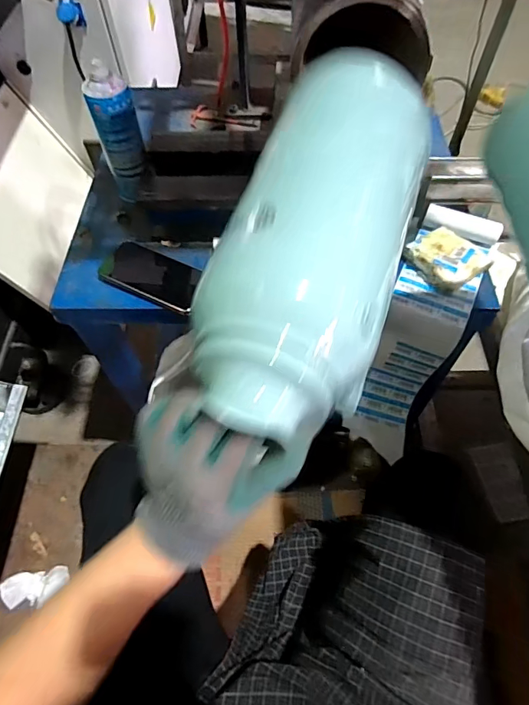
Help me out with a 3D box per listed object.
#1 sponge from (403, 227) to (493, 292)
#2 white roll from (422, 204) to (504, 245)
[{"bbox_3d":[0.268,-0.138,0.647,0.082,0.025,0.097,-35,64,-17],"label":"sponge"},{"bbox_3d":[0.306,-0.197,0.676,0.112,0.026,0.027,19,62,13],"label":"white roll"}]

